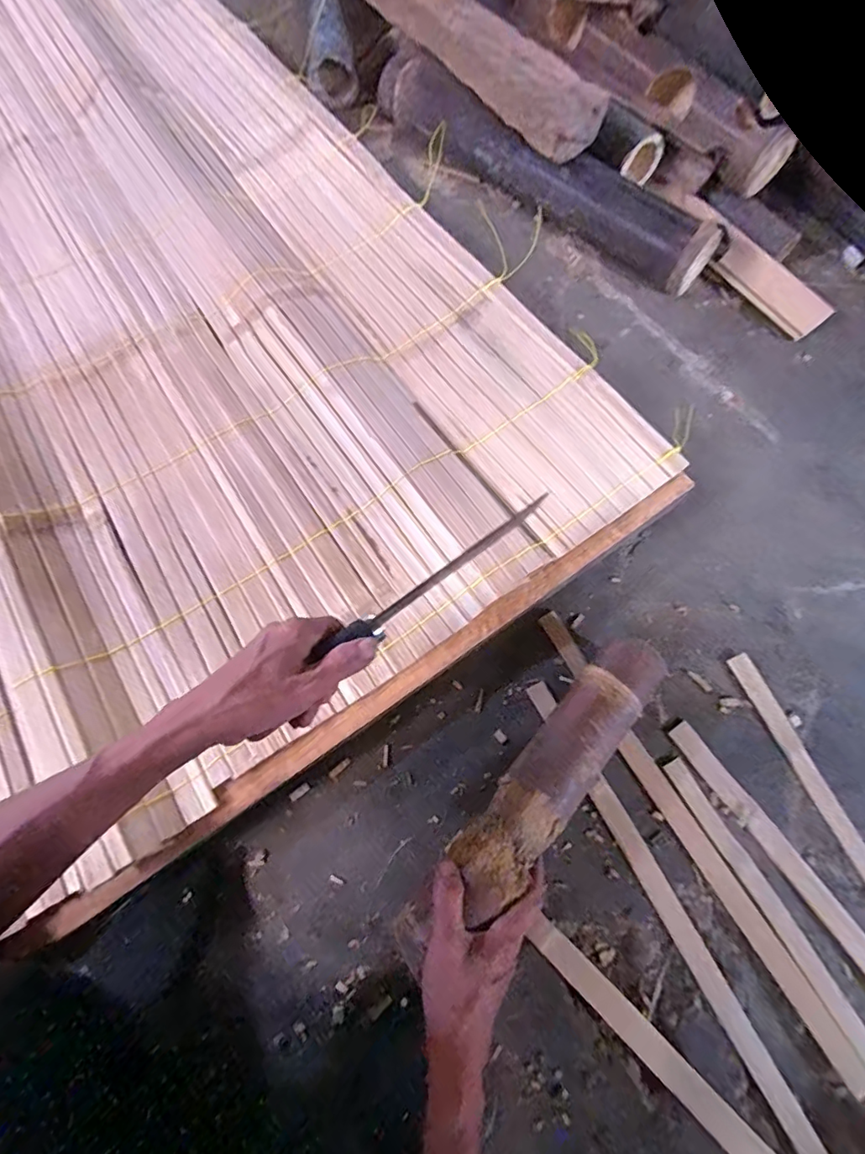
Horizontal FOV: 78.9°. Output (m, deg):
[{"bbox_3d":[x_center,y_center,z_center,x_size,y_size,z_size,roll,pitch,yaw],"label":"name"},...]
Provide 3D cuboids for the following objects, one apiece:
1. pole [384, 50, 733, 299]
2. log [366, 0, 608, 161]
[{"bbox_3d":[0.147,-0.584,0.759,0.555,0.096,0.072,36,74,9],"label":"pole"},{"bbox_3d":[0.049,-0.759,0.742,0.113,0.055,0.507,-37,76,-14],"label":"log"}]

